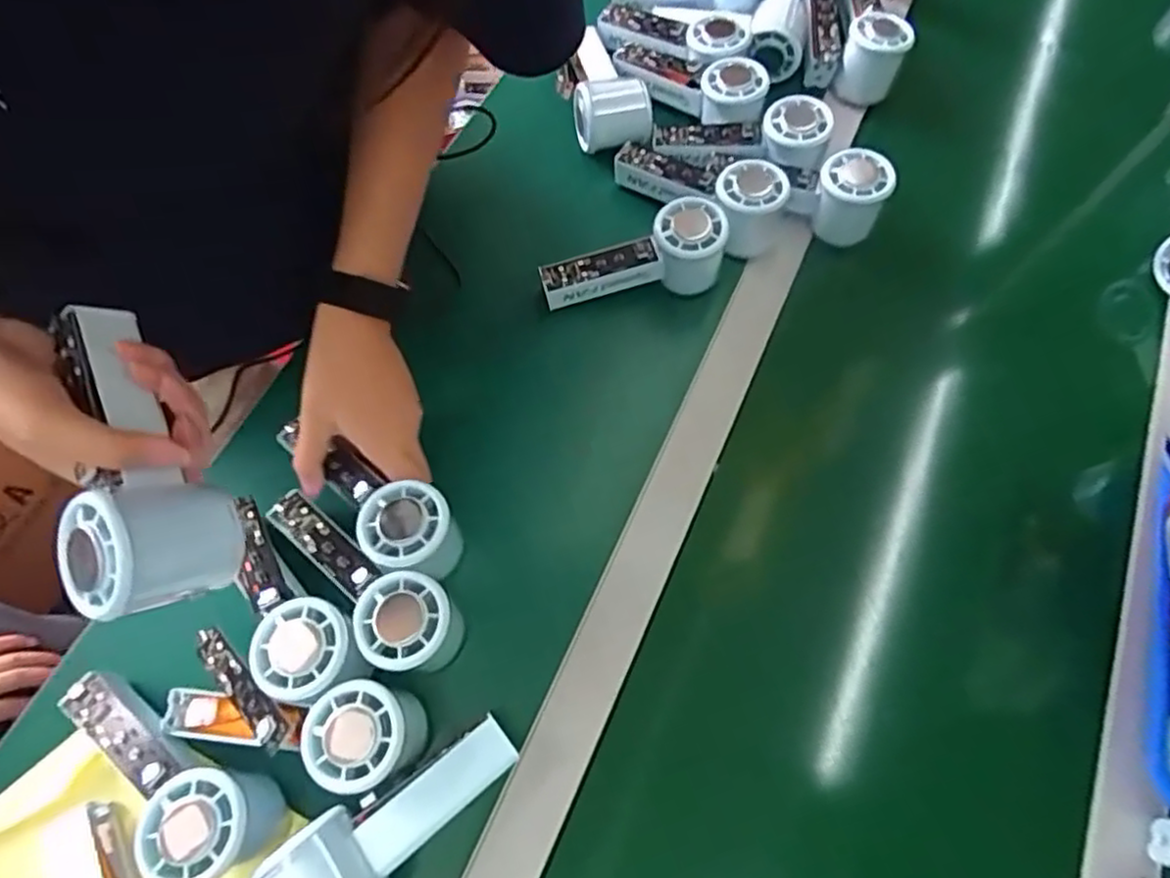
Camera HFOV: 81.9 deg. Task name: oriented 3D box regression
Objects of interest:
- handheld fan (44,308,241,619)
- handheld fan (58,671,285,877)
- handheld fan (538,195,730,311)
[{"bbox_3d":[-0.223,0.012,0.338,0.060,0.066,0.155,-29,69,21],"label":"handheld fan"},{"bbox_3d":[-0.251,0.194,0.394,0.152,0.057,0.059,29,69,10],"label":"handheld fan"},{"bbox_3d":[0.037,-0.148,0.550,0.146,0.065,0.055,-8,67,-5],"label":"handheld fan"}]

